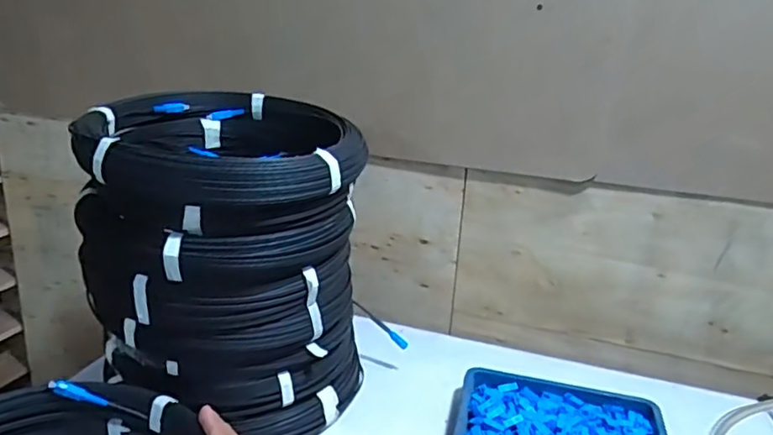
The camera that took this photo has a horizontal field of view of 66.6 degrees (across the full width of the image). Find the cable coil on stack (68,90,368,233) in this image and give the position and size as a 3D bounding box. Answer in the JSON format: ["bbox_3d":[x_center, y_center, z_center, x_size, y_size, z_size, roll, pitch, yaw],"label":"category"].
[{"bbox_3d":[-0.181,-0.076,0.667,0.270,0.087,0.266,3,19,-1],"label":"cable coil on stack"}]

